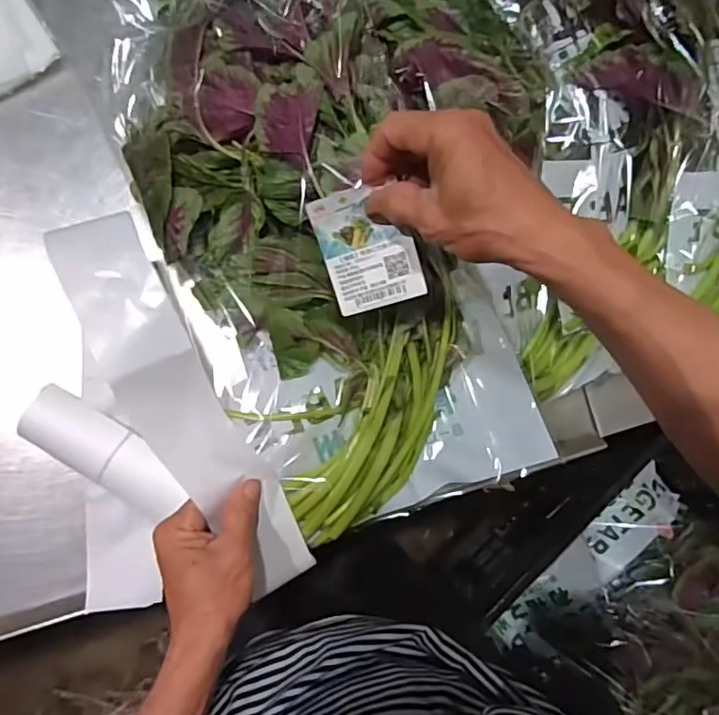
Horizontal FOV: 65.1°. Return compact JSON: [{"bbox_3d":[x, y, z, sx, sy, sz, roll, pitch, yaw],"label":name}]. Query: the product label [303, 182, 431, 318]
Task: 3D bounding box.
[{"bbox_3d":[0.005,-0.070,0.367,0.059,0.008,0.076,-15,104,13],"label":"product label"}]

